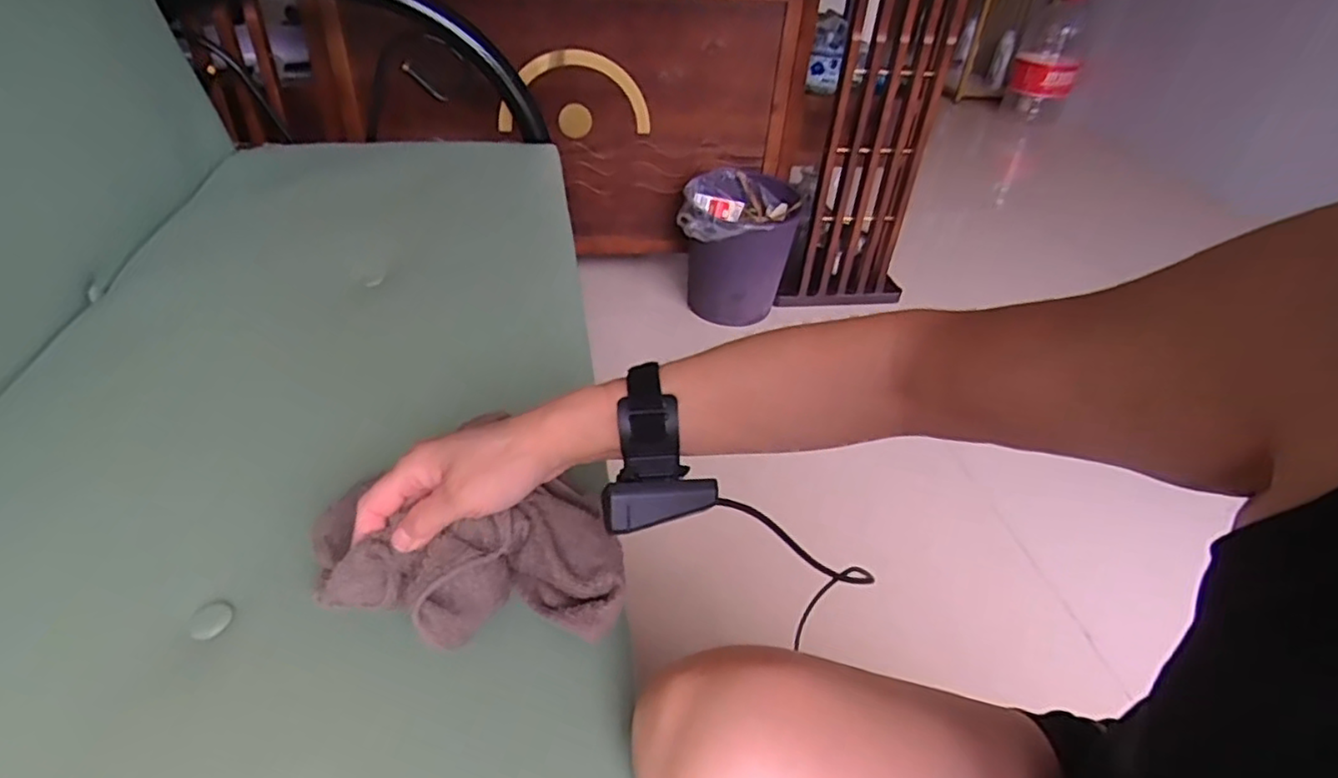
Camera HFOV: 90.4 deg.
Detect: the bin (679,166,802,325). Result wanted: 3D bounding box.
[{"bbox_3d":[0.148,-0.295,1.460,0.240,0.275,0.238,10,39,7],"label":"bin"}]

